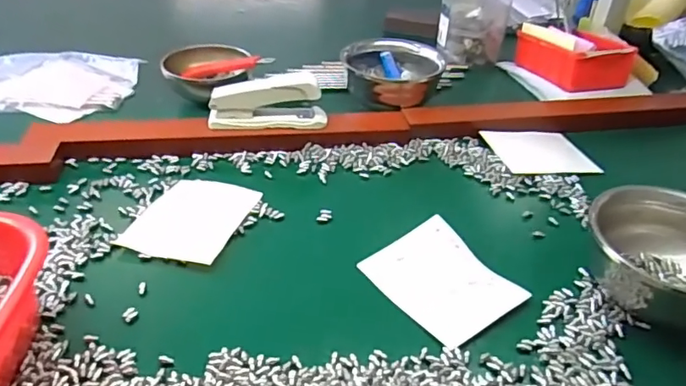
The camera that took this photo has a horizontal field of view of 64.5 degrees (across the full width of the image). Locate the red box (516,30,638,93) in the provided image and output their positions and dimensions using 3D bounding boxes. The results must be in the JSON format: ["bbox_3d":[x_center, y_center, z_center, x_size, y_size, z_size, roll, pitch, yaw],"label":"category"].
[{"bbox_3d":[0.316,-0.190,0.749,0.096,0.055,0.142,-8,36,-15],"label":"red box"}]

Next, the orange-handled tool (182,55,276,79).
[{"bbox_3d":[-0.138,-0.155,0.668,0.117,0.017,0.020,-6,32,17],"label":"orange-handled tool"}]

